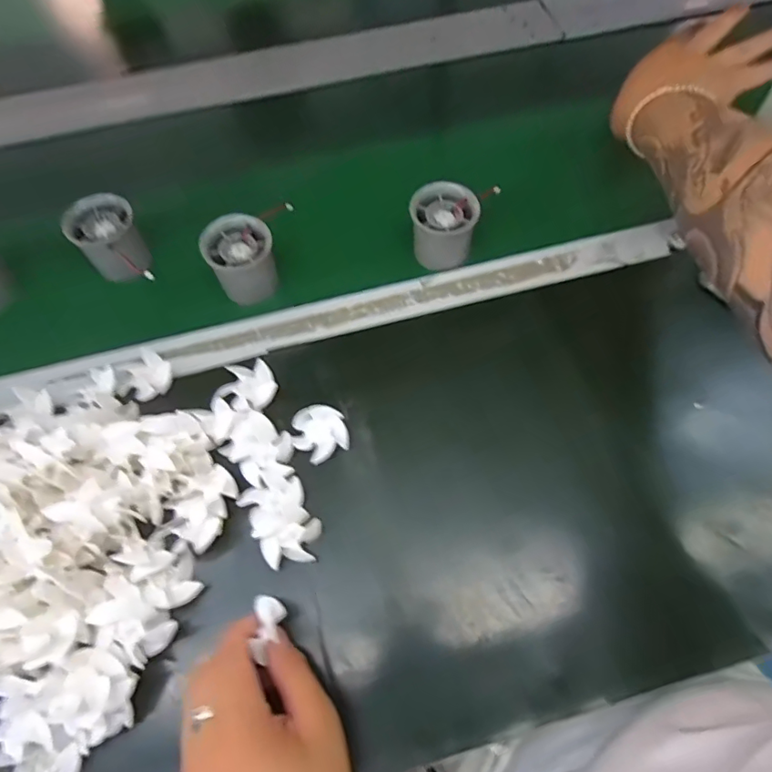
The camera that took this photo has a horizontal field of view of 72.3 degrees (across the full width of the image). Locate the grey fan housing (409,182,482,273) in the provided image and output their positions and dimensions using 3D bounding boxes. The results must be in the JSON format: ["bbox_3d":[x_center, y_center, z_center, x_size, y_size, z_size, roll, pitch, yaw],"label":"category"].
[{"bbox_3d":[0.050,-0.137,0.458,0.054,0.054,0.052,-1,64,2],"label":"grey fan housing"}]

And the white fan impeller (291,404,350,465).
[{"bbox_3d":[-0.050,0.036,0.401,0.039,0.019,0.039,-1,64,2],"label":"white fan impeller"}]

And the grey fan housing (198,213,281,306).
[{"bbox_3d":[-0.121,-0.106,0.447,0.053,0.054,0.053,-1,64,2],"label":"grey fan housing"}]

